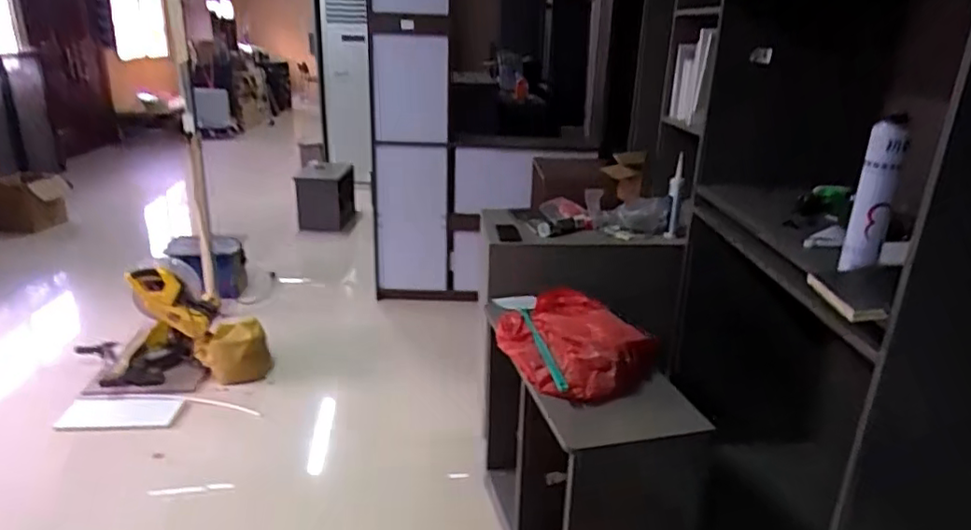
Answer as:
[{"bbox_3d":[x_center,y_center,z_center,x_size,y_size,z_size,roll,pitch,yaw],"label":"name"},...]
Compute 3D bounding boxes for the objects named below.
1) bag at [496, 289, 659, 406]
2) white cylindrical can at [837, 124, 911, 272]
[{"bbox_3d":[0.204,0.190,1.585,0.337,0.084,0.445,-11,24,-30],"label":"bag"},{"bbox_3d":[0.762,-0.130,1.216,0.072,0.291,0.072,15,24,31],"label":"white cylindrical can"}]

